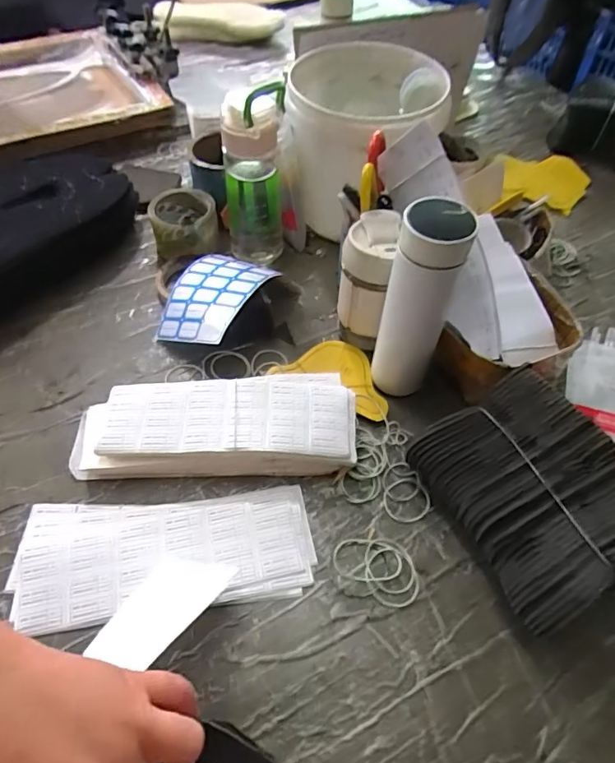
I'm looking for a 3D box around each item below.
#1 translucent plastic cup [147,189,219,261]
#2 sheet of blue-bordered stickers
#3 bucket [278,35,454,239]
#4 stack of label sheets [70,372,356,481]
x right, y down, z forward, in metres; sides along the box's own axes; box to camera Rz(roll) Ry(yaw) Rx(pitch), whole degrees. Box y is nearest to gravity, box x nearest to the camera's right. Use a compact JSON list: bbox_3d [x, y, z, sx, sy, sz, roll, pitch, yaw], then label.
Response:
[{"bbox_3d":[-0.174,-0.222,0.706,0.092,0.056,0.100,-14,56,-10],"label":"translucent plastic cup"},{"bbox_3d":[-0.119,-0.107,0.621,0.124,0.026,0.144,11,61,31],"label":"sheet of blue-bordered stickers"},{"bbox_3d":[0.069,-0.324,0.702,0.214,0.189,0.206,0,54,0],"label":"bucket"},{"bbox_3d":[-0.099,0.041,0.532,0.294,0.044,0.112,-1,54,-2],"label":"stack of label sheets"}]

